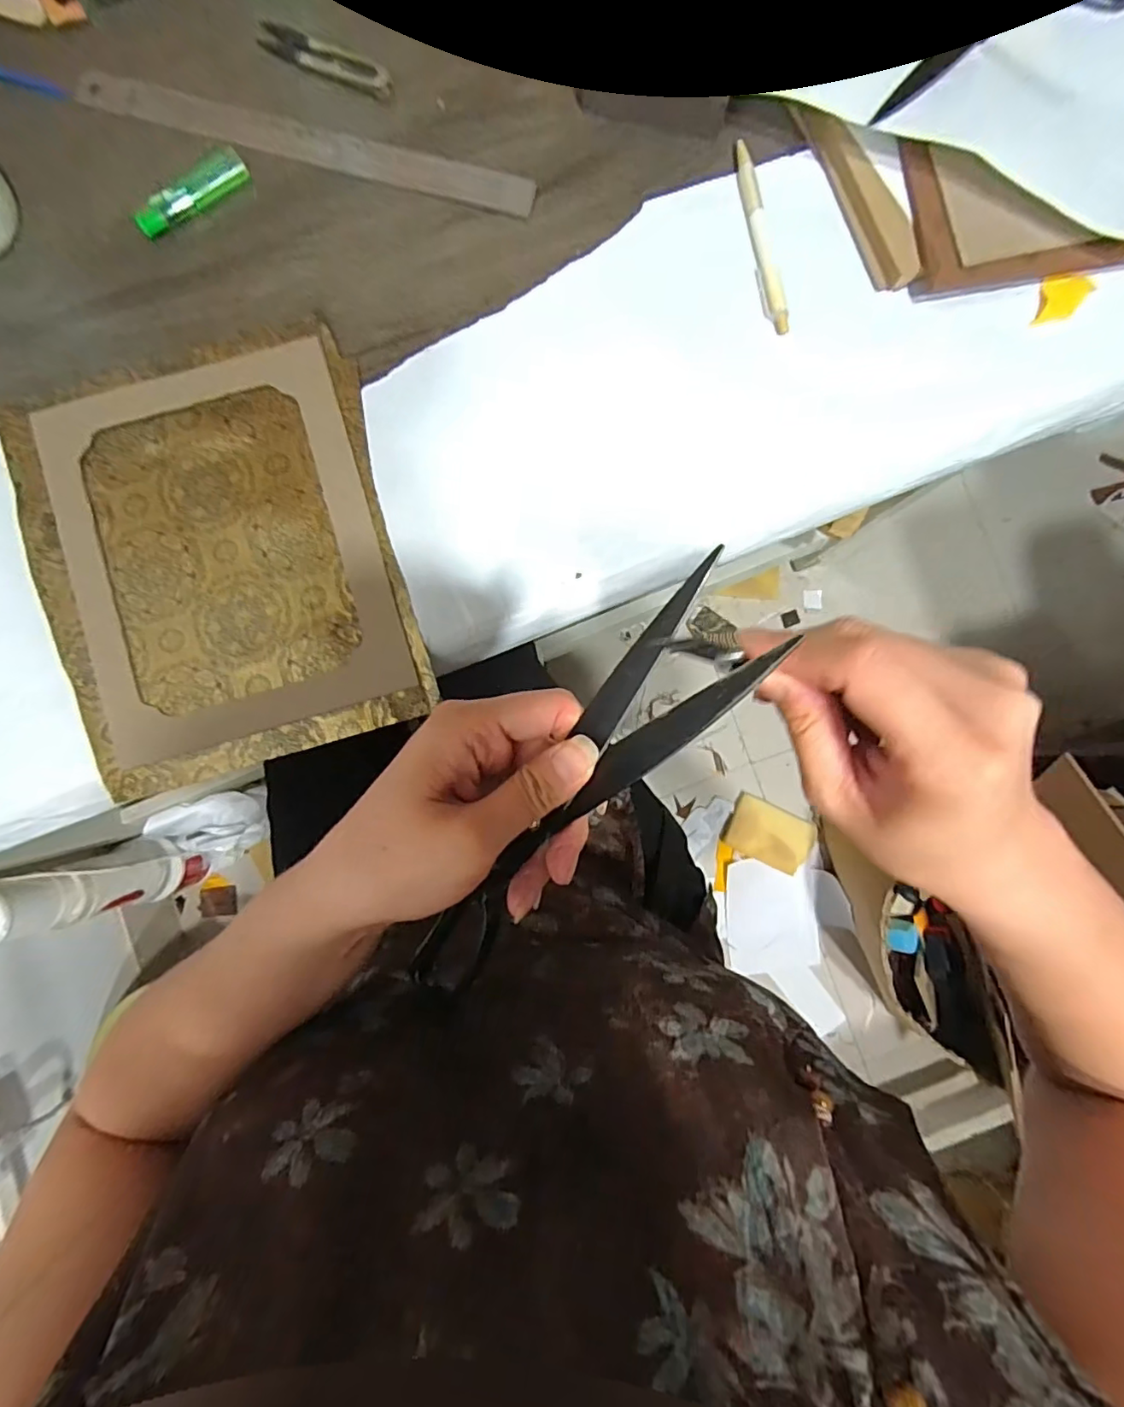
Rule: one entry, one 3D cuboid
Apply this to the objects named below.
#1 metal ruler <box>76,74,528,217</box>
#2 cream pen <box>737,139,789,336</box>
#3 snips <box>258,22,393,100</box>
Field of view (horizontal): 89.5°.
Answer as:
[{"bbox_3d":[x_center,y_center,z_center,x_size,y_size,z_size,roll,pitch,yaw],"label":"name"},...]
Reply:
[{"bbox_3d":[-0.171,-0.383,0.389,0.307,0.006,0.034,14,80,0],"label":"metal ruler"},{"bbox_3d":[0.137,-0.321,0.390,0.014,0.008,0.138,-10,87,-1],"label":"cream pen"},{"bbox_3d":[-0.164,-0.453,0.397,0.100,0.009,0.028,23,87,0],"label":"snips"}]

